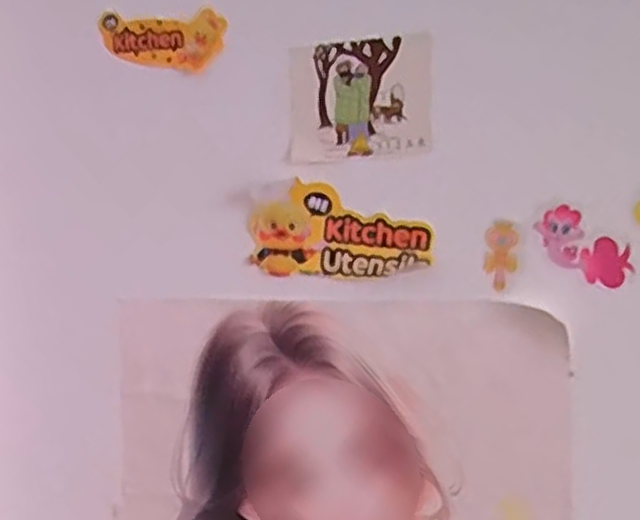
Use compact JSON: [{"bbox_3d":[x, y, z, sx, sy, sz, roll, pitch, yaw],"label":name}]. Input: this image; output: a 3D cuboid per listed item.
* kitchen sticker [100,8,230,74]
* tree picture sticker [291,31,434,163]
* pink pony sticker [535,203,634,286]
[{"bbox_3d":[-0.053,-0.073,0.242,0.044,0.019,0.005,-2,2,14],"label":"kitchen sticker"},{"bbox_3d":[0.012,-0.050,0.221,0.044,0.035,0.004,-2,2,17],"label":"tree picture sticker"},{"bbox_3d":[0.074,-0.003,0.203,0.027,0.014,0.004,39,13,13],"label":"pink pony sticker"}]

